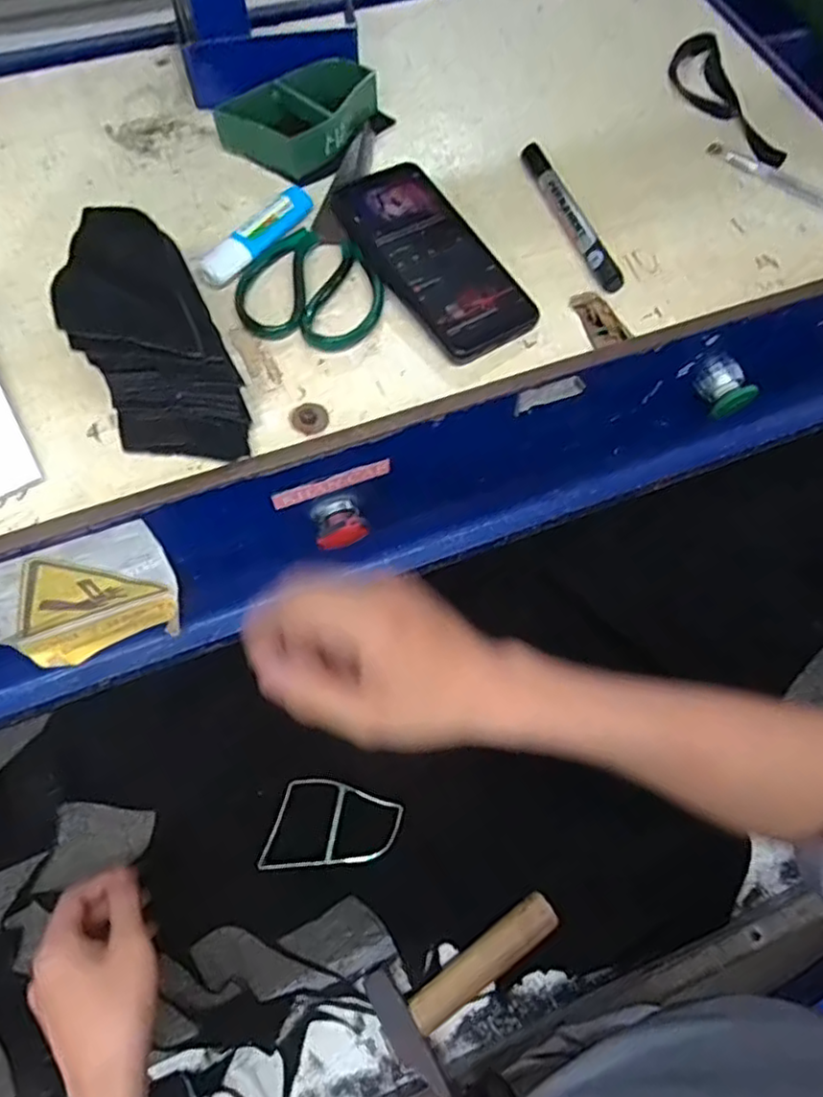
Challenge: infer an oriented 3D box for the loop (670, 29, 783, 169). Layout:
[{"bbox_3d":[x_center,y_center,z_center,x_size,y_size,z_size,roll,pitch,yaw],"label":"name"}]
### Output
[{"bbox_3d":[0.256,-0.370,0.542,0.049,0.019,0.163,-11,68,-7],"label":"loop"}]

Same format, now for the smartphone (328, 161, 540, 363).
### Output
[{"bbox_3d":[0.015,-0.203,0.455,0.076,0.010,0.158,-33,78,-15],"label":"smartphone"}]

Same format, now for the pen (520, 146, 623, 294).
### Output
[{"bbox_3d":[0.119,-0.250,0.487,0.021,0.012,0.146,-22,69,-11],"label":"pen"}]

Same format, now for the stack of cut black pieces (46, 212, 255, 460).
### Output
[{"bbox_3d":[-0.151,-0.118,0.379,0.072,0.085,0.130,-26,70,-13],"label":"stack of cut black pieces"}]

